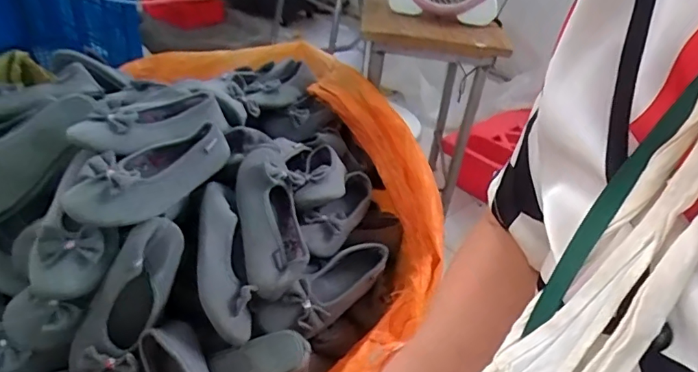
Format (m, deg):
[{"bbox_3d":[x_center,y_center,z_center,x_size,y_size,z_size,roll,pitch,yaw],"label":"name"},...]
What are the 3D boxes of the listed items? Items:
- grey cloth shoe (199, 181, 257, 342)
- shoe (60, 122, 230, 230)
[{"bbox_3d":[-0.177,0.096,0.705,0.068,0.058,0.240,-3,52,-16],"label":"grey cloth shoe"},{"bbox_3d":[-0.269,-0.021,0.687,0.091,0.057,0.217,20,35,18],"label":"shoe"}]

